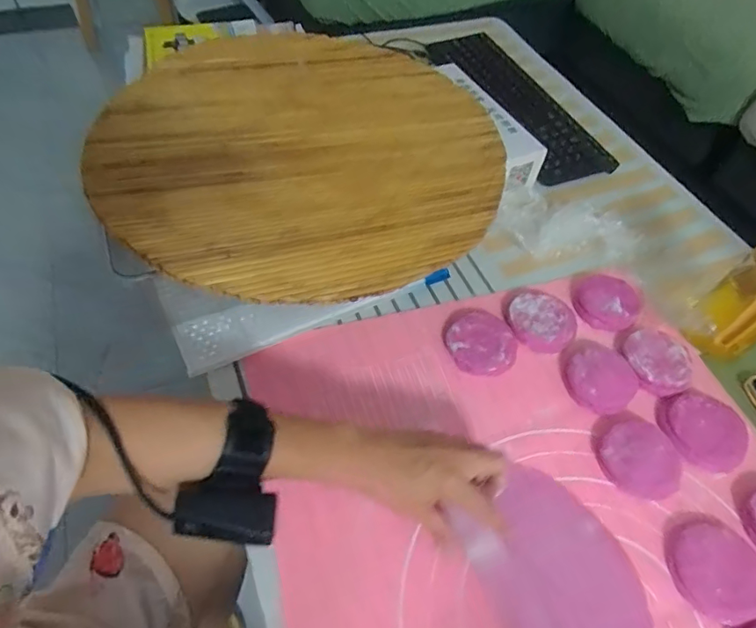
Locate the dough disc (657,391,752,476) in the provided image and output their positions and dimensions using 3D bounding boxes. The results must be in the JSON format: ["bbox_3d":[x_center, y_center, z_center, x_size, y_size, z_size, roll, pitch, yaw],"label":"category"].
[{"bbox_3d":[0.335,0.117,0.514,0.084,0.016,0.081,15,54,6],"label":"dough disc"}]

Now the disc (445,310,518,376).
[{"bbox_3d":[0.116,0.034,0.571,0.075,0.026,0.075,2,54,-3],"label":"disc"}]

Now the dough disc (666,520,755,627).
[{"bbox_3d":[0.296,0.223,0.437,0.077,0.013,0.076,2,54,-3],"label":"dough disc"}]

